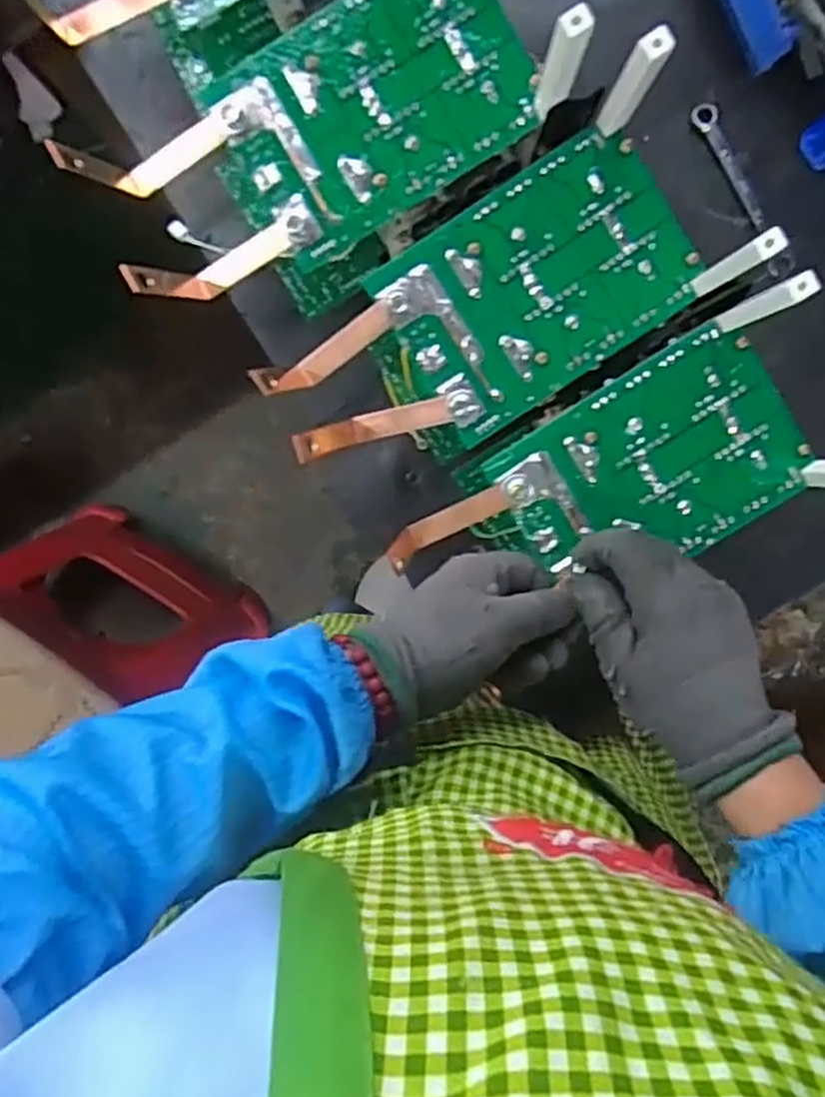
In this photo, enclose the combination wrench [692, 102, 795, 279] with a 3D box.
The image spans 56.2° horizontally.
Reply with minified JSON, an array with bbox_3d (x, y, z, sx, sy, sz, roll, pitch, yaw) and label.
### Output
[{"bbox_3d":[0.238,-0.256,0.554,0.019,0.006,0.133,-30,96,3],"label":"combination wrench"}]

